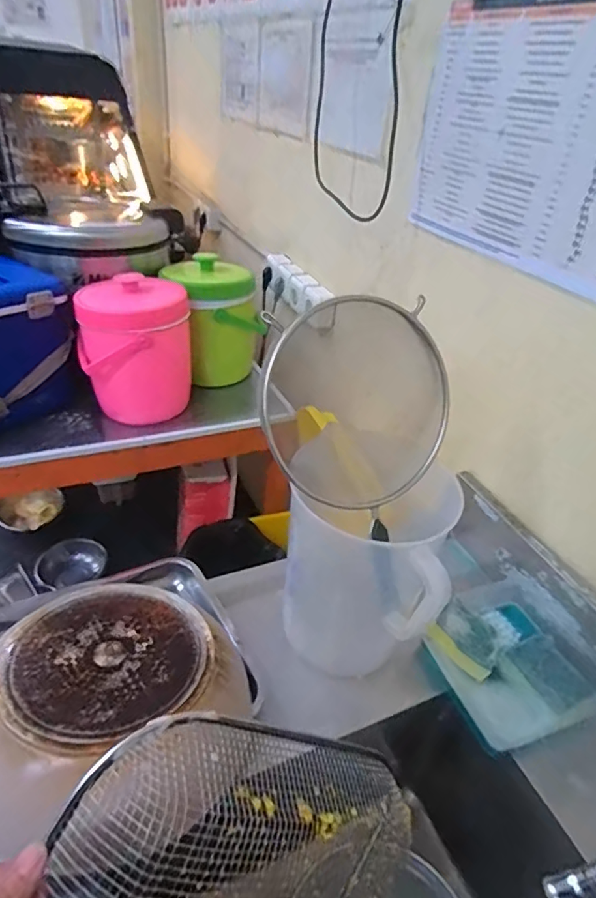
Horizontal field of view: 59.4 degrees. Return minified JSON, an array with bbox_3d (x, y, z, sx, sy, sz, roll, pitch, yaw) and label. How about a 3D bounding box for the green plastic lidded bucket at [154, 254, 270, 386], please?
[{"bbox_3d":[-0.206,-0.299,1.229,0.177,0.254,0.194,-22,45,-33],"label":"green plastic lidded bucket"}]

